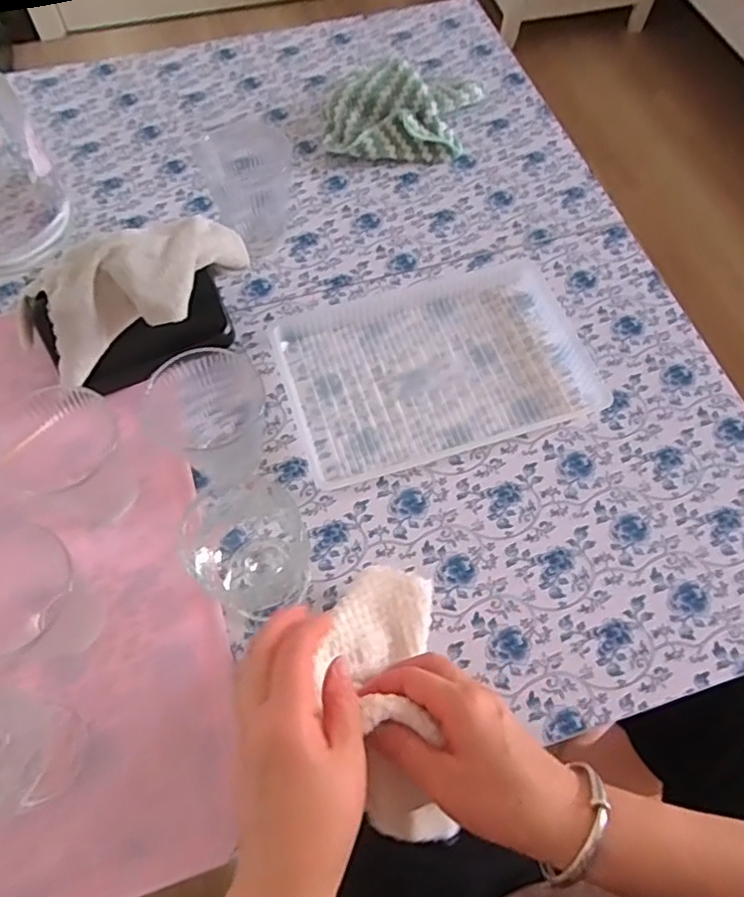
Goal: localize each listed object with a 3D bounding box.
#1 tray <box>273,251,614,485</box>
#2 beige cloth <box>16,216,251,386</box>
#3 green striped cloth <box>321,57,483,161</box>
[{"bbox_3d":[0.051,-0.076,0.500,0.241,0.017,0.167,-16,66,-9],"label":"tray"},{"bbox_3d":[-0.169,-0.122,0.451,0.174,0.073,0.091,-31,69,-15],"label":"beige cloth"},{"bbox_3d":[0.037,-0.354,0.622,0.174,0.054,0.123,-6,65,-5],"label":"green striped cloth"}]

